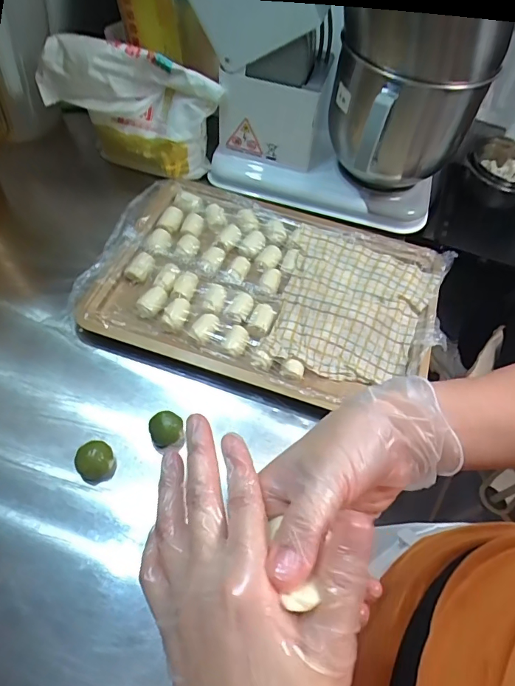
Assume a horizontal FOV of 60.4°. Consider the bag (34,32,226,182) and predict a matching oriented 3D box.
[{"bbox_3d":[-0.206,-0.387,0.742,0.278,0.198,0.062,7,58,1],"label":"bag"}]

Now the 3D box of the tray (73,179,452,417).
[{"bbox_3d":[0.015,-0.095,0.657,0.488,0.035,0.355,17,58,7],"label":"tray"}]

